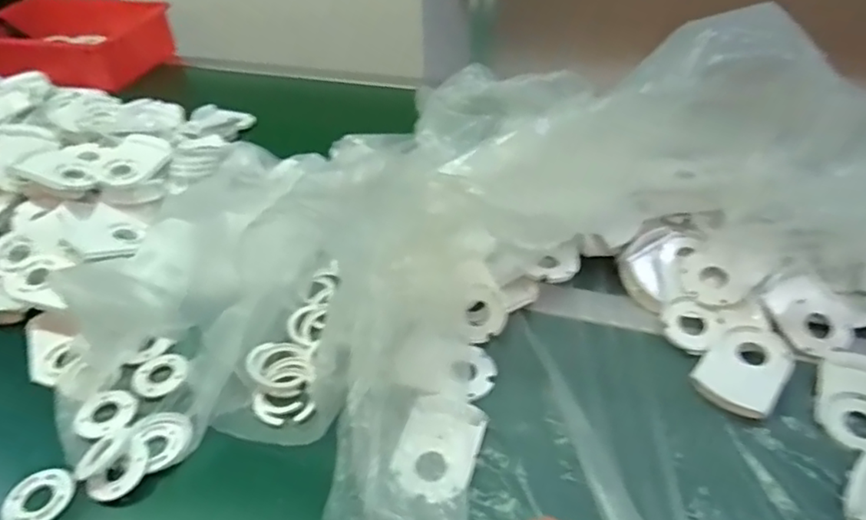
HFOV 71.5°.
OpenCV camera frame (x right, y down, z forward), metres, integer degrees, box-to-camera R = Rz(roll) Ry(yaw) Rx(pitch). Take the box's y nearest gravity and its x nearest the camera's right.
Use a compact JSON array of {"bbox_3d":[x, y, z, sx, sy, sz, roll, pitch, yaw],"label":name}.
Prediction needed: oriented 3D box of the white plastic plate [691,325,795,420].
[{"bbox_3d":[0.254,0.086,0.486,0.060,0.008,0.085,29,49,32],"label":"white plastic plate"}]

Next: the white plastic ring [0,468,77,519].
[{"bbox_3d":[-0.283,0.169,0.430,0.042,0.008,0.046,-1,40,1],"label":"white plastic ring"}]

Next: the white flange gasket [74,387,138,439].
[{"bbox_3d":[-0.263,0.123,0.486,0.043,0.006,0.045,-1,40,1],"label":"white flange gasket"}]

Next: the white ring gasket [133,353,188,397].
[{"bbox_3d":[-0.234,0.096,0.514,0.043,0.009,0.045,-29,47,-28],"label":"white ring gasket"}]

